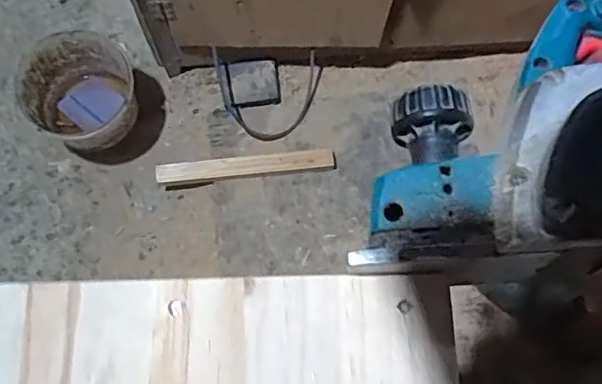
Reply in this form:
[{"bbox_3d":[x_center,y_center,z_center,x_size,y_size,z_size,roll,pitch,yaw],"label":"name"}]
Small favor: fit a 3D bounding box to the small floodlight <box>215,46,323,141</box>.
[{"bbox_3d":[-0.069,-0.197,1.182,0.221,0.046,0.178,0,74,-1],"label":"small floodlight"}]

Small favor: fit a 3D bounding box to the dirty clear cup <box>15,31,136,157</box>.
[{"bbox_3d":[-0.427,-0.181,1.123,0.198,0.161,0.207,1,69,-2],"label":"dirty clear cup"}]

